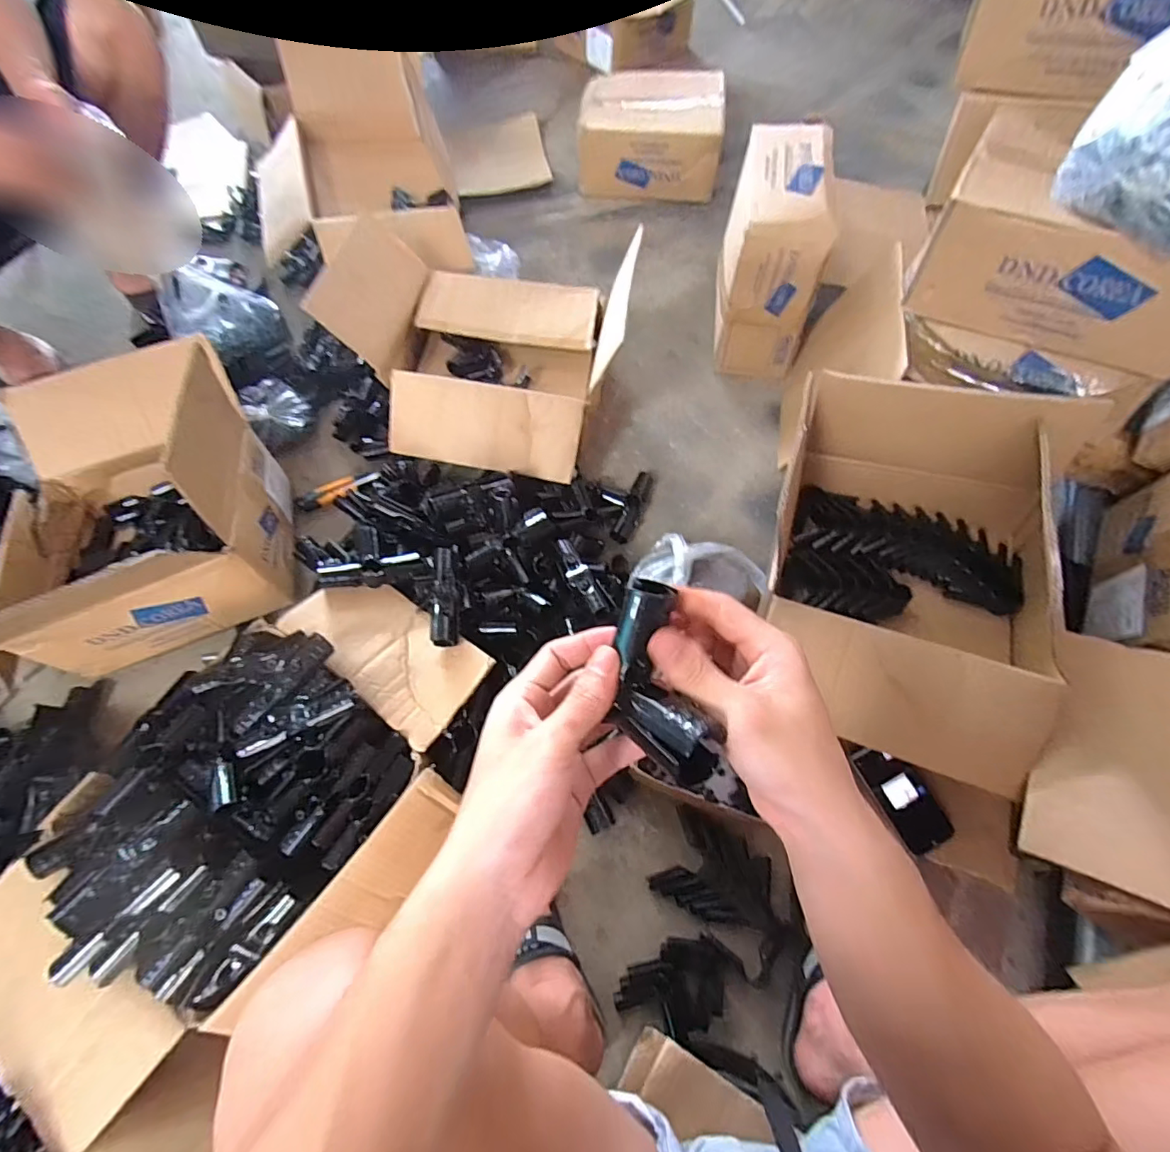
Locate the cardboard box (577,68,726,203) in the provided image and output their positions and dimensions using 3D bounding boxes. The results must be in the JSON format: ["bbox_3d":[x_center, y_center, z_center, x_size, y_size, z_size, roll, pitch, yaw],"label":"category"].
[{"bbox_3d":[0.158,-1.074,1.300,0.336,0.141,0.267,5,65,3],"label":"cardboard box"}]

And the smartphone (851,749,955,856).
[{"bbox_3d":[0.421,0.289,0.695,0.074,0.011,0.137,-23,75,-11],"label":"smartphone"}]

